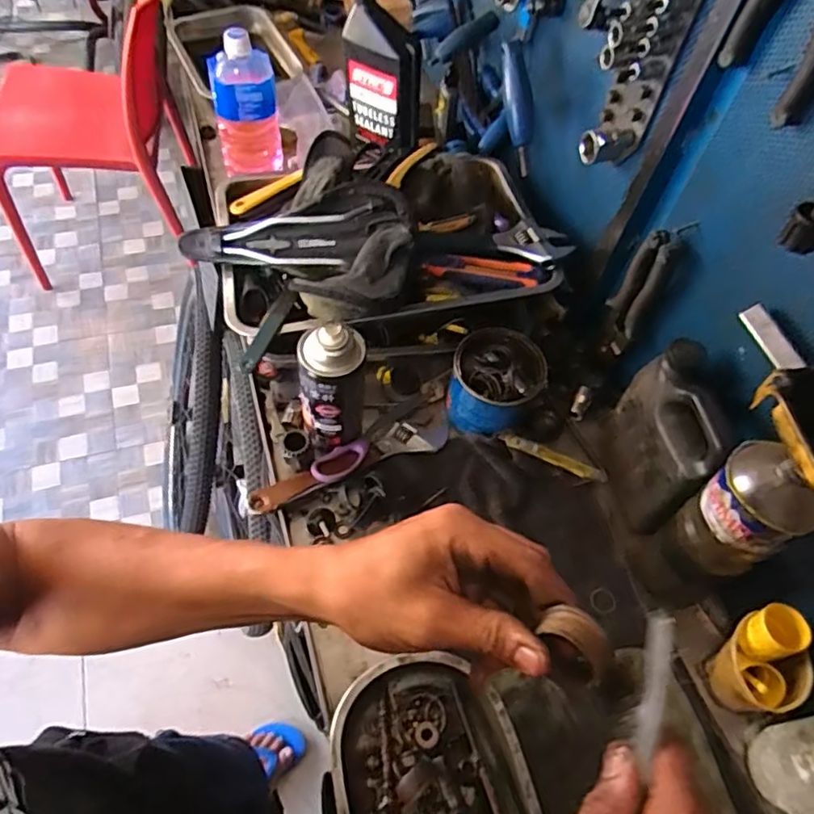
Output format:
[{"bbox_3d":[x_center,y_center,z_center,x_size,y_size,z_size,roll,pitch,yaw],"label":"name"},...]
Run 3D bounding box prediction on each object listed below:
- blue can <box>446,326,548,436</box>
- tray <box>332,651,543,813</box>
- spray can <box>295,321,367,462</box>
[{"bbox_3d":[0.100,-0.026,0.701,0.102,0.082,0.105,3,57,-4],"label":"blue can"},{"bbox_3d":[0.024,0.326,0.505,0.153,0.038,0.213,-10,59,-13],"label":"tray"},{"bbox_3d":[-0.076,-0.022,0.618,0.064,0.166,0.062,-4,58,-9],"label":"spray can"}]

